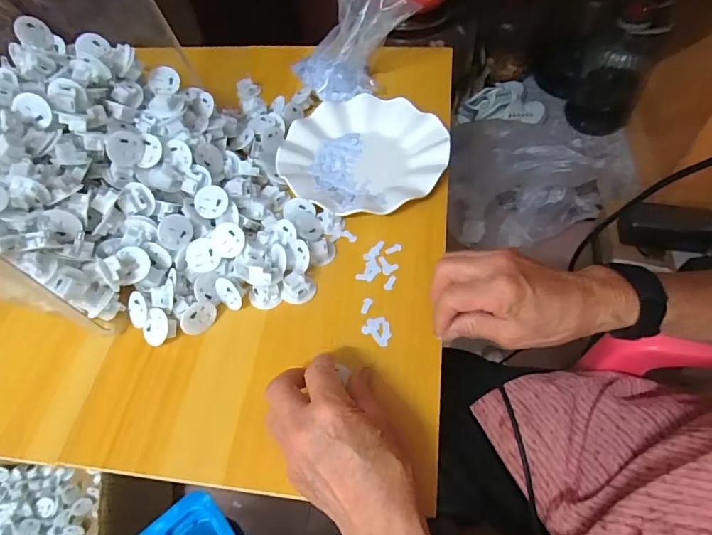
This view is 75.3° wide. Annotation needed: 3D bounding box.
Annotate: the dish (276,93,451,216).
[{"bbox_3d":[0.008,-0.127,0.522,0.179,0.023,0.180,-2,56,3],"label":"dish"}]

